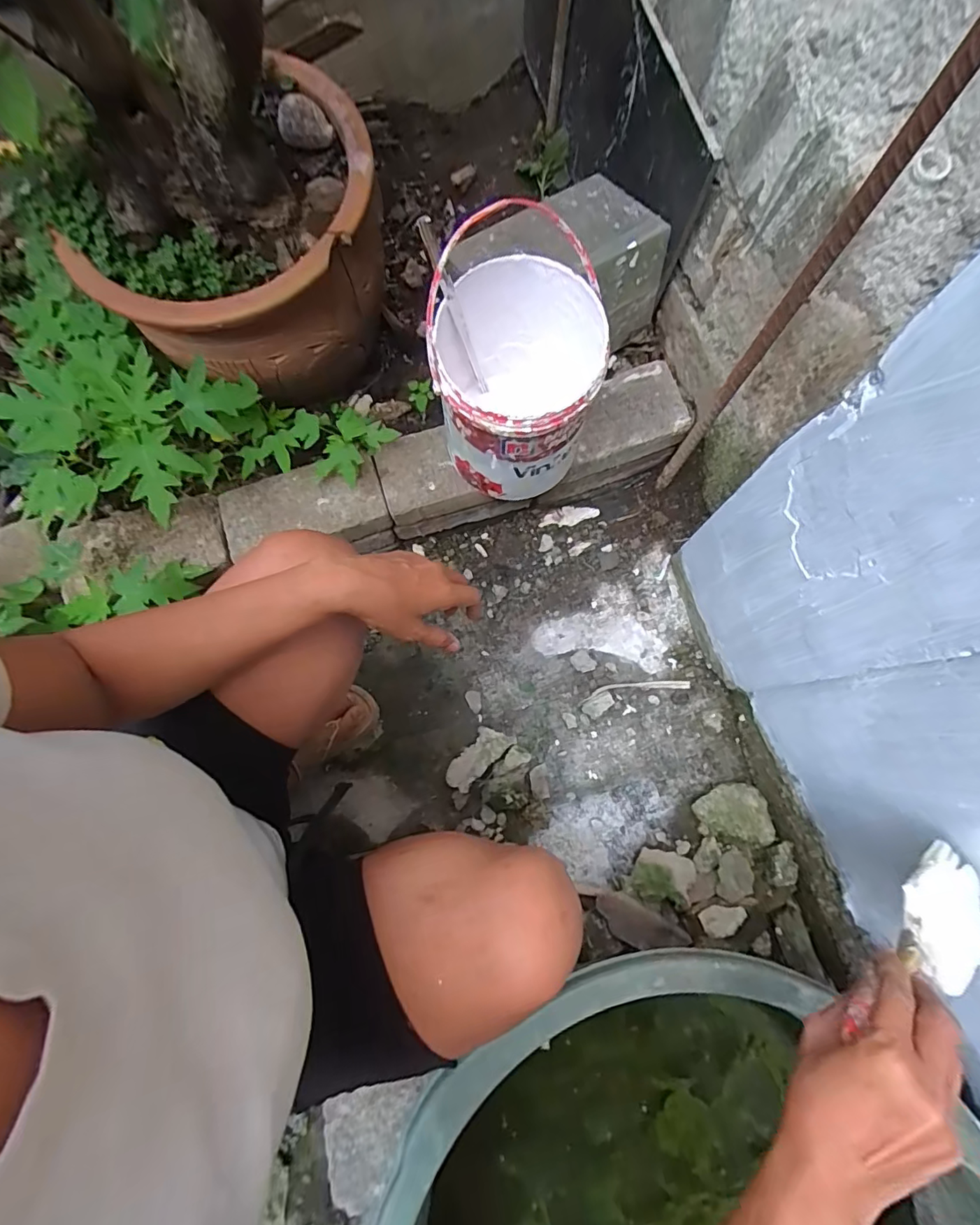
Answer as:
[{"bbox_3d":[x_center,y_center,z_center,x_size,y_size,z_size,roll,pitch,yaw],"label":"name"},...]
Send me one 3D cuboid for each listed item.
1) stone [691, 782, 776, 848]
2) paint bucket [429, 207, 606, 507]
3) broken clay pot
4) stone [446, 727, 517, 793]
[{"bbox_3d":[0.331,0.279,0.674,0.091,0.054,0.082,-20,77,-4],"label":"stone"},{"bbox_3d":[0.027,-0.247,0.549,0.166,0.217,0.179,4,77,2],"label":"paint bucket"},{"bbox_3d":[-0.266,-0.415,0.641,0.226,0.254,0.350,38,80,9],"label":"broken clay pot"},{"bbox_3d":[-0.018,0.201,0.682,0.103,0.043,0.046,-44,80,-9],"label":"stone"}]

